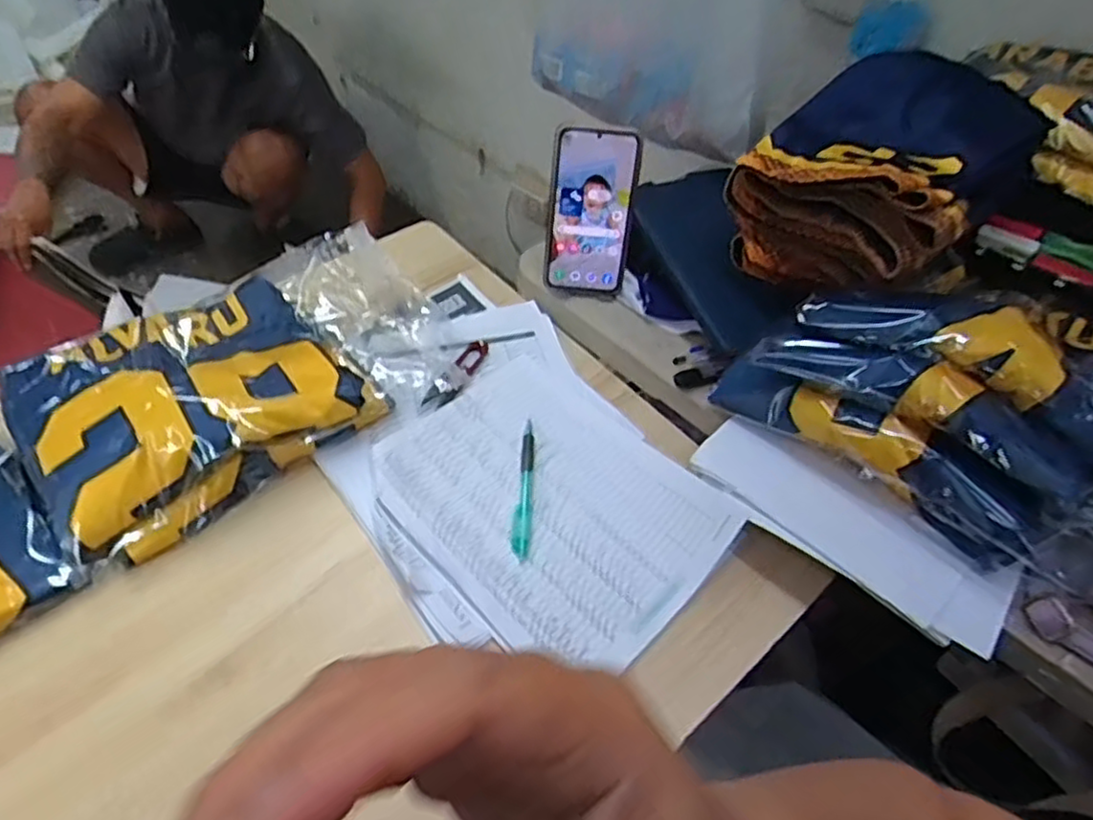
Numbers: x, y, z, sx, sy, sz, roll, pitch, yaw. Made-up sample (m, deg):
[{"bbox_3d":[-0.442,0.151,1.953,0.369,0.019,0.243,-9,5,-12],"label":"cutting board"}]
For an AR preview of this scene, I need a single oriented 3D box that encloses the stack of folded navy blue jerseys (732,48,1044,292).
[{"bbox_3d":[0.306,-0.208,0.664,0.195,0.155,0.251,34,53,25],"label":"stack of folded navy blue jerseys"}]

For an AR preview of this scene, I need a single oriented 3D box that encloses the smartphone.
[{"bbox_3d":[0.044,-0.191,0.698,0.083,0.163,0.018,6,31,3],"label":"smartphone"}]

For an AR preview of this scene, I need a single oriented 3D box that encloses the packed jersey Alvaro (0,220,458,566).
[{"bbox_3d":[-0.257,-0.037,0.622,0.352,0.059,0.197,-29,67,-31],"label":"packed jersey Alvaro"}]

